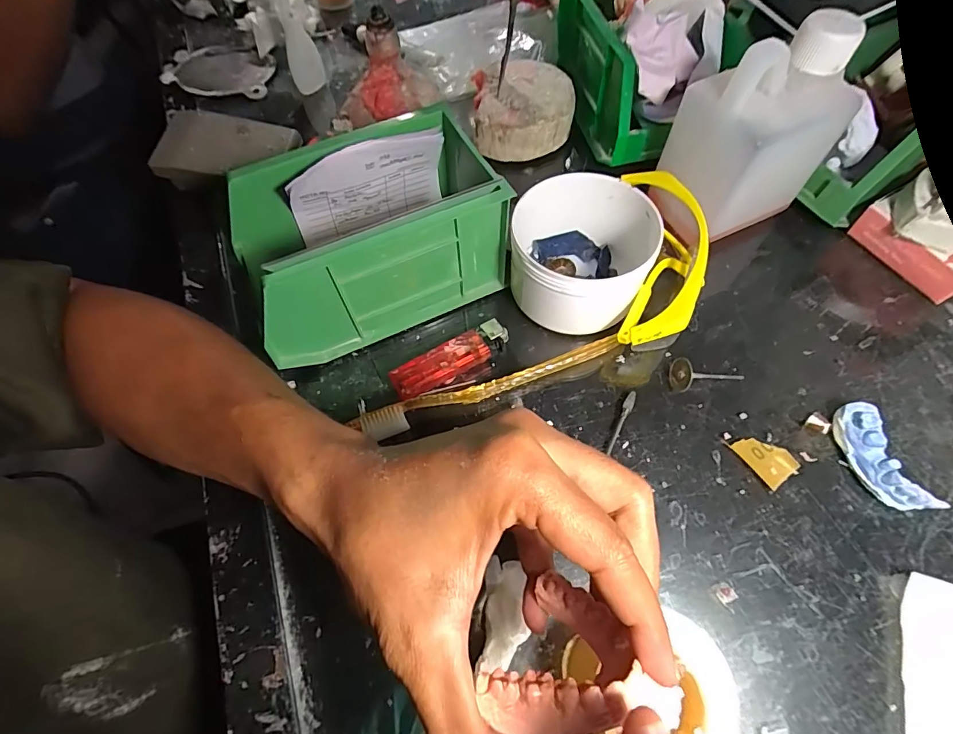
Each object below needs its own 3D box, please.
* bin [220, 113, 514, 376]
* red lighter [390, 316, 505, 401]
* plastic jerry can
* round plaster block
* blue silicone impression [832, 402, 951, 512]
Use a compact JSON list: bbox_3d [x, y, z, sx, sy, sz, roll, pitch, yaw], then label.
[{"bbox_3d":[-0.072,-0.086,0.297,0.160,0.078,0.094,-24,64,-10],"label":"bin"},{"bbox_3d":[-0.016,-0.003,0.300,0.081,0.016,0.023,-28,64,-12],"label":"red lighter"},{"bbox_3d":[0.181,-0.154,0.307,0.094,0.122,0.068,-24,64,-10],"label":"plastic jerry can"},{"bbox_3d":[0.042,-0.228,0.400,0.081,0.036,0.092,3,62,4],"label":"round plaster block"},{"bbox_3d":[0.227,0.052,0.259,0.022,0.022,0.062,-13,62,-4],"label":"blue silicone impression"}]

